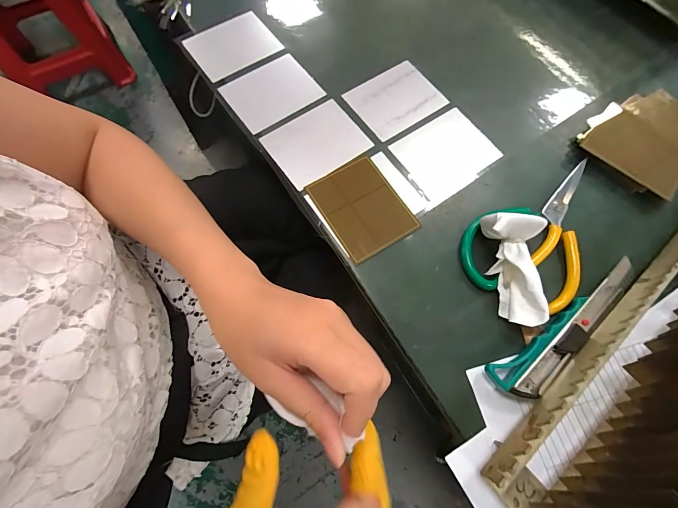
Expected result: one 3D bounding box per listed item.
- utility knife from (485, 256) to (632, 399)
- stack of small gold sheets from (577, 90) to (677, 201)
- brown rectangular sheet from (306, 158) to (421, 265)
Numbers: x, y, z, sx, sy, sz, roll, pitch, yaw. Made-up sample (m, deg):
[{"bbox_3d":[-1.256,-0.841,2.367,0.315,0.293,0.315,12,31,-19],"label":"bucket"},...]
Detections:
[{"bbox_3d":[0.204,0.065,0.287,0.174,0.016,0.036,-33,74,-12],"label":"utility knife"},{"bbox_3d":[0.340,-0.129,0.364,0.131,0.015,0.105,-42,76,-14],"label":"stack of small gold sheets"},{"bbox_3d":[0.023,-0.047,0.333,0.076,0.006,0.097,-30,74,-11],"label":"brown rectangular sheet"}]

